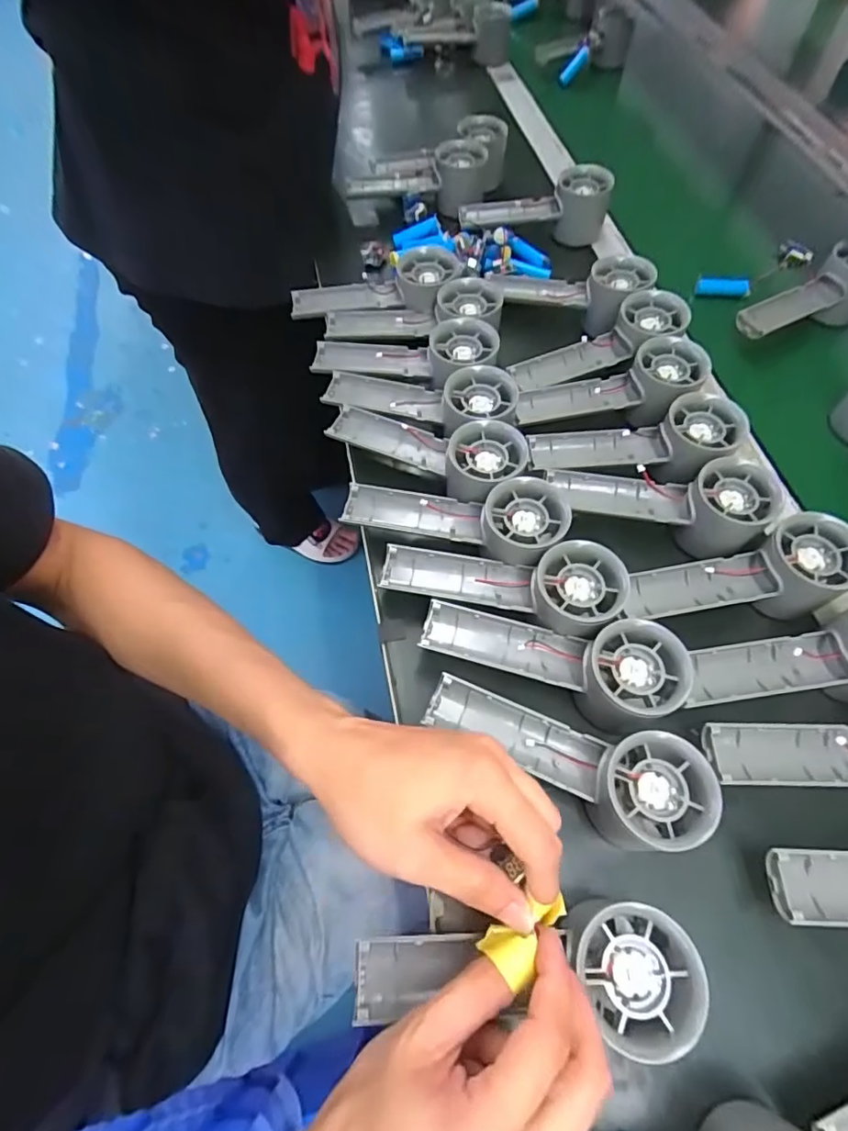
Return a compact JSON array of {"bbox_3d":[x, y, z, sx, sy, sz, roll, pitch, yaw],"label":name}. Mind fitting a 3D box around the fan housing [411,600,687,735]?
[{"bbox_3d":[0.077,0.052,0.331,0.157,0.035,0.052,16,62,8],"label":"fan housing"}]

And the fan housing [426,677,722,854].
[{"bbox_3d":[0.074,0.106,0.299,0.151,0.042,0.054,17,63,9],"label":"fan housing"}]

